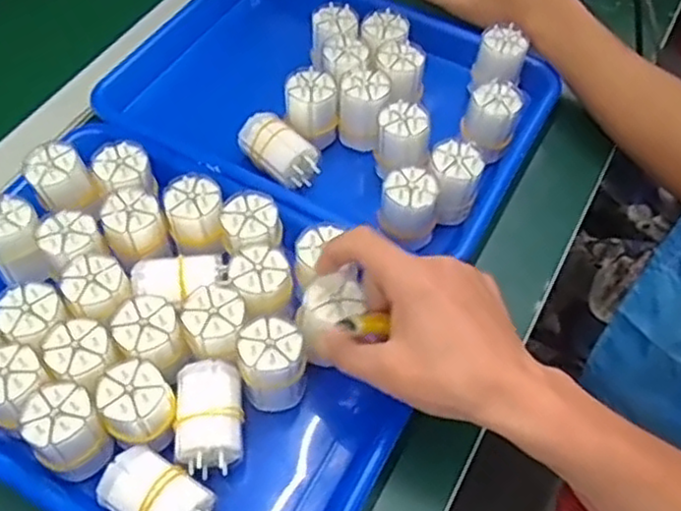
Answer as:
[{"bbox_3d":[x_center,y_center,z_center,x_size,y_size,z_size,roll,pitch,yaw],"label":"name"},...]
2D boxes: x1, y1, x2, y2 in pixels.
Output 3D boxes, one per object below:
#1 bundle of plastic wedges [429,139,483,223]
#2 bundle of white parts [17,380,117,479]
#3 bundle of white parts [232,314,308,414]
[{"bbox_3d":[0.082,-0.050,0.517,0.038,0.057,0.041,9,56,4],"label":"bundle of plastic wedges"},{"bbox_3d":[-0.156,0.104,0.410,0.037,0.059,0.044,-30,62,-21],"label":"bundle of white parts"},{"bbox_3d":[-0.041,0.068,0.435,0.042,0.054,0.045,-7,56,-7],"label":"bundle of white parts"}]

